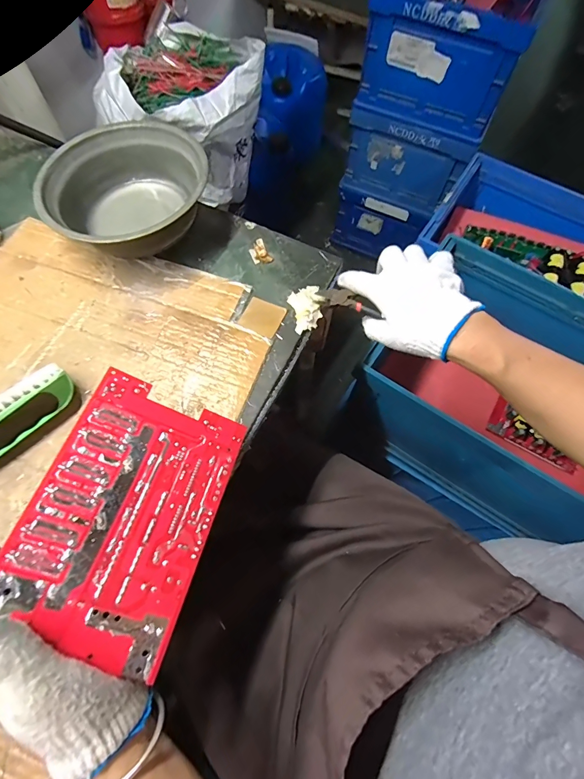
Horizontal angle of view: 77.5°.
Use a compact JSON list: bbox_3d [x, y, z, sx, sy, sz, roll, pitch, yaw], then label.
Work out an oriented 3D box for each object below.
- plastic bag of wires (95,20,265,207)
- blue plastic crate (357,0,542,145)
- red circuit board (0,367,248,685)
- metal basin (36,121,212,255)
[{"bbox_3d":[-0.236,-0.598,0.839,0.238,0.273,0.314,31,68,10],"label":"plastic bag of wires"},{"bbox_3d":[0.445,-0.994,0.984,0.354,0.228,0.564,22,67,7],"label":"blue plastic crate"},{"bbox_3d":[-0.123,0.092,0.281,0.126,0.004,0.186,27,63,-17],"label":"red circuit board"},{"bbox_3d":[-0.196,-0.231,0.443,0.181,0.071,0.181,1,66,-2],"label":"metal basin"}]

